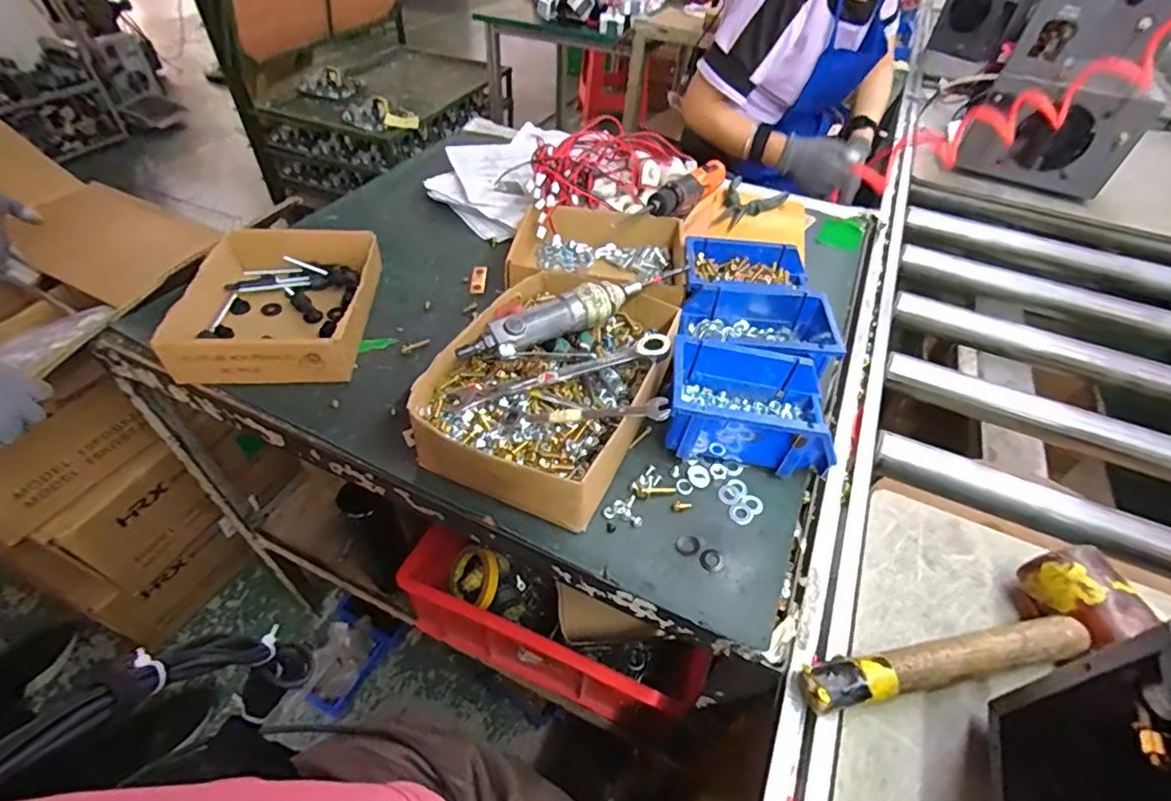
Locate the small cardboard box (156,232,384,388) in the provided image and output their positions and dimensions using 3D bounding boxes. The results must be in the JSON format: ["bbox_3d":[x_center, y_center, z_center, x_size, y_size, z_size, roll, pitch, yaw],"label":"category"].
[{"bbox_3d":[-0.340,-0.109,0.611,0.185,0.063,0.222,-1,48,-6],"label":"small cardboard box"}]

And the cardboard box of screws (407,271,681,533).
[{"bbox_3d":[-0.029,-0.029,0.546,0.195,0.077,0.281,20,49,13],"label":"cardboard box of screws"}]

